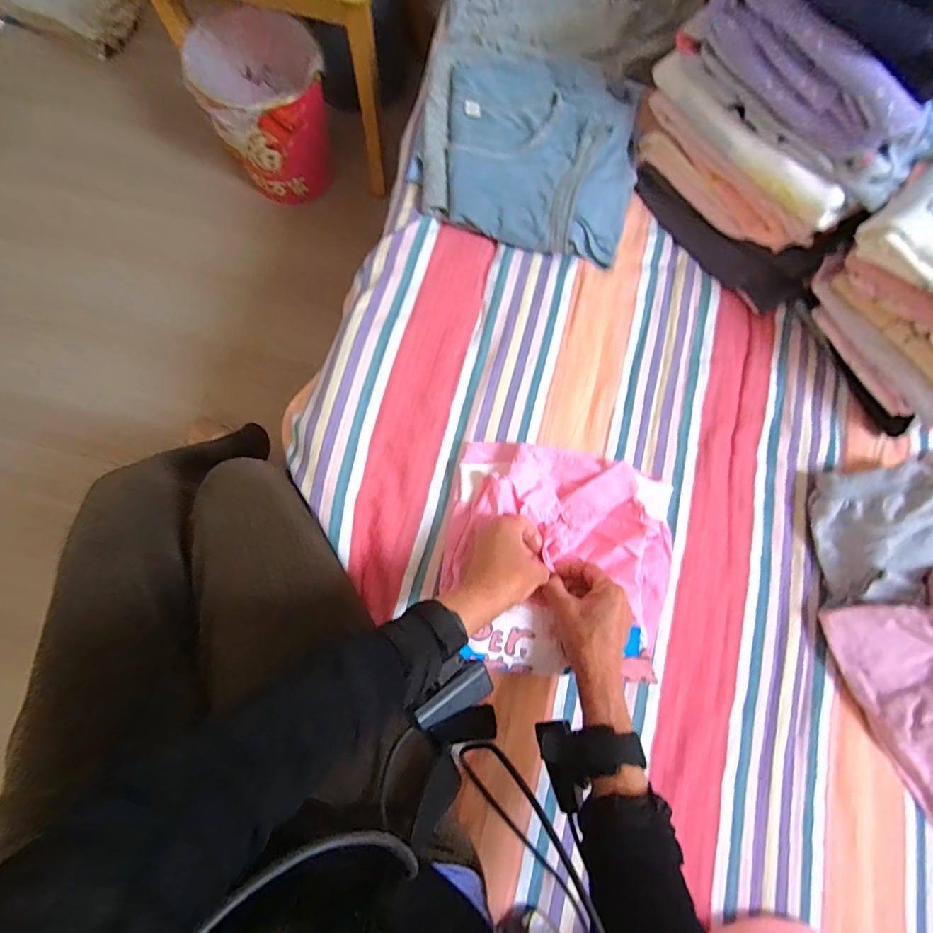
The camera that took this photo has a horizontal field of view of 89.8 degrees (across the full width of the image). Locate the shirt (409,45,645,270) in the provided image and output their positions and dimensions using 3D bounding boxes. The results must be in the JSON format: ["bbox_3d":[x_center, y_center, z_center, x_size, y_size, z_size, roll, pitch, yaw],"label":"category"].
[{"bbox_3d":[0.077,-0.390,0.584,0.263,0.046,0.245,10,78,1],"label":"shirt"}]

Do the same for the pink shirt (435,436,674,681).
[{"bbox_3d":[0.099,0.093,0.492,0.236,0.054,0.228,10,78,1],"label":"pink shirt"}]

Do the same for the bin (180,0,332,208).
[{"bbox_3d":[-0.399,-0.724,0.950,0.231,0.283,0.227,-22,81,-8],"label":"bin"}]

